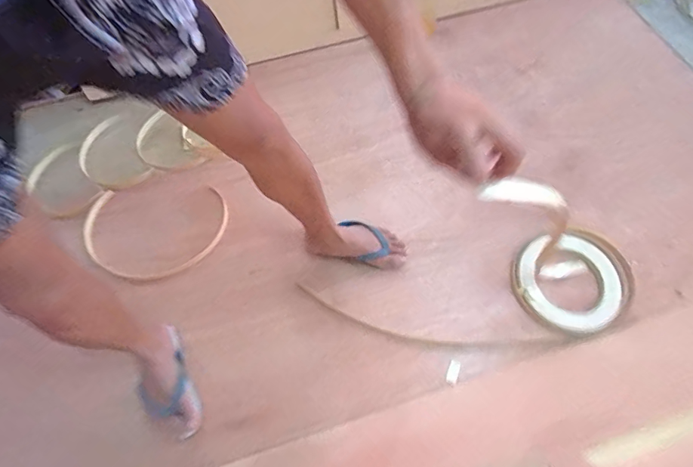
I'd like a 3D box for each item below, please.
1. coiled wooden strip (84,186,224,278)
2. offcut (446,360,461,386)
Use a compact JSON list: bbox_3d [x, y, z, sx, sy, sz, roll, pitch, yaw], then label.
[{"bbox_3d":[-0.493,-0.005,1.098,0.361,0.028,0.256,-3,62,2],"label":"coiled wooden strip"},{"bbox_3d":[0.225,0.293,0.903,0.022,0.011,0.050,17,64,12],"label":"offcut"}]

